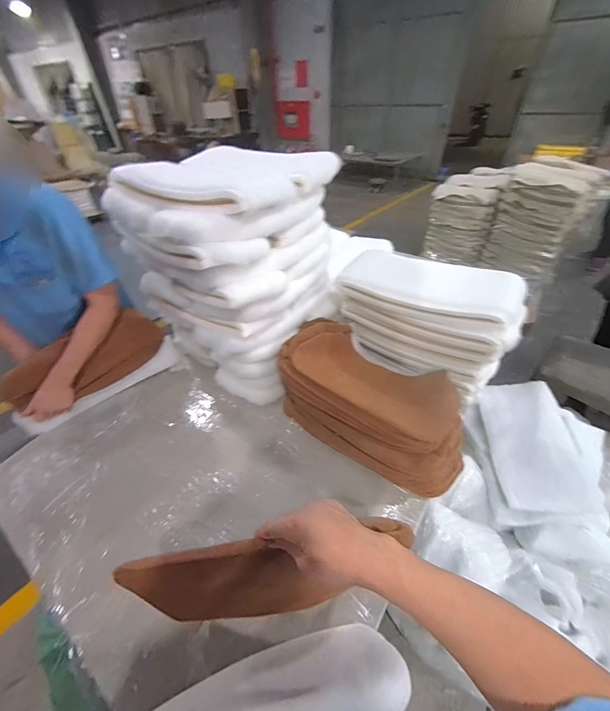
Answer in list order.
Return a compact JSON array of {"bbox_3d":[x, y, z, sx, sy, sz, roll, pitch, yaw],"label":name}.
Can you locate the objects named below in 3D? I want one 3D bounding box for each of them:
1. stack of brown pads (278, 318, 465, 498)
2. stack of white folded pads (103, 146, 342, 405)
[{"bbox_3d":[0.176,0.120,0.883,0.541,0.225,0.270,29,49,31],"label":"stack of brown pads"},{"bbox_3d":[-0.227,-0.252,0.990,0.467,0.585,0.480,19,44,23],"label":"stack of white folded pads"}]

